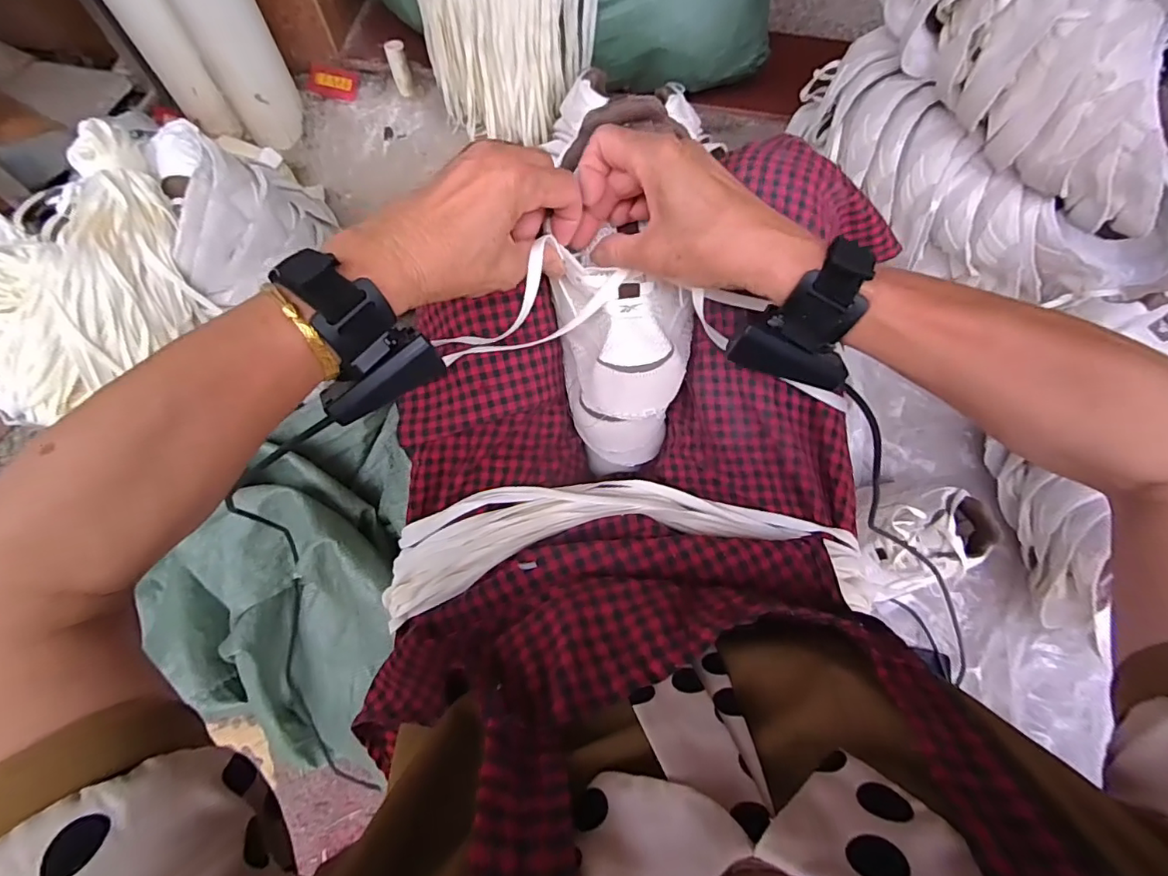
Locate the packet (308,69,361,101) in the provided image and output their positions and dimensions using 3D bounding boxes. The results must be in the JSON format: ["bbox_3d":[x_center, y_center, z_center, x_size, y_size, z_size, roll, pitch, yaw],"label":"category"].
[{"bbox_3d":[-0.452,-0.642,0.963,0.093,0.006,0.050,12,91,4],"label":"packet"}]

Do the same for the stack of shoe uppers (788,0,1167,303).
[{"bbox_3d":[0.539,-0.397,0.649,0.349,0.267,0.437,-26,73,-10],"label":"stack of shoe uppers"}]

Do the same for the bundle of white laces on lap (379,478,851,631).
[{"bbox_3d":[0.024,0.073,0.385,0.334,0.060,0.086,-4,70,-3],"label":"bundle of white laces on lap"}]

